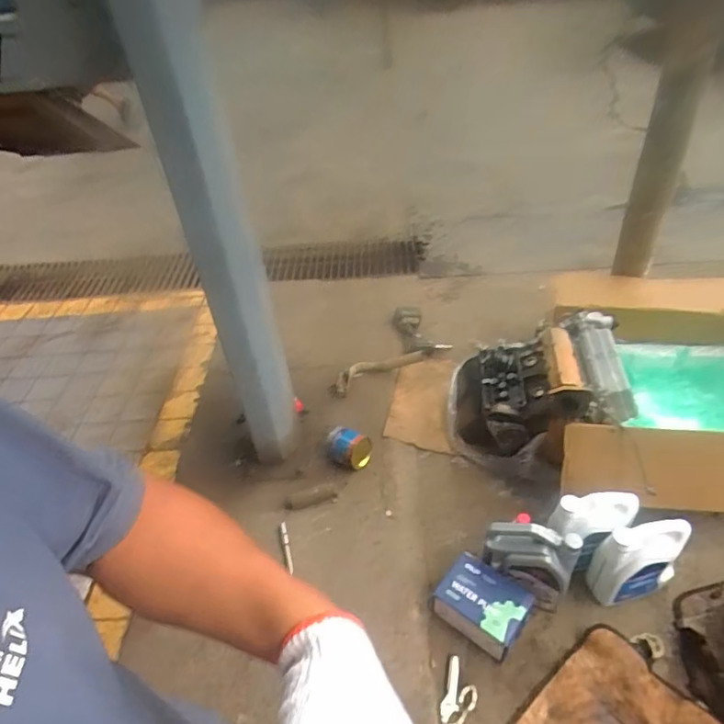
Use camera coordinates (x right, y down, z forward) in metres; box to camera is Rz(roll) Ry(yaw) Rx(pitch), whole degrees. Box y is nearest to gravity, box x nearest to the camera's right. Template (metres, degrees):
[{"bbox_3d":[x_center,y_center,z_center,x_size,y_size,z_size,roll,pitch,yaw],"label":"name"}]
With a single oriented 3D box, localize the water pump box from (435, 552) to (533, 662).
[{"bbox_3d":[0.318,0.645,1.420,0.221,0.120,0.175,28,54,32],"label":"water pump box"}]

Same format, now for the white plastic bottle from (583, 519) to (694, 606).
[{"bbox_3d":[0.716,0.524,1.377,0.215,0.257,0.108,-5,43,3],"label":"white plastic bottle"}]

